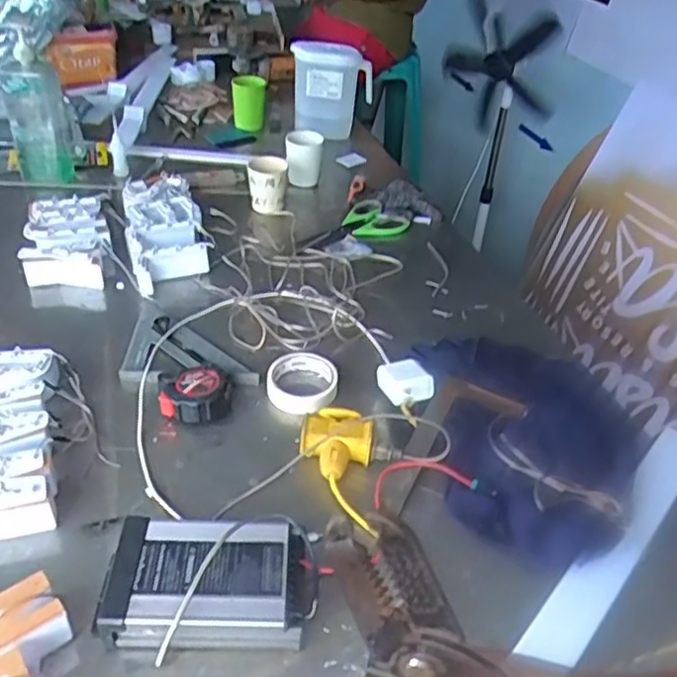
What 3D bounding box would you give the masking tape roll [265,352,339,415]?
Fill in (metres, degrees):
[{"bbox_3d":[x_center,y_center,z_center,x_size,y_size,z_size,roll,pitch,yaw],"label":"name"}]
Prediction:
[{"bbox_3d":[-0.048,0.059,0.898,0.092,0.031,0.086,4,38,-3],"label":"masking tape roll"}]

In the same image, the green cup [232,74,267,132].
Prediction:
[{"bbox_3d":[-0.219,-0.579,1.687,0.083,0.103,0.072,1,39,-8],"label":"green cup"}]

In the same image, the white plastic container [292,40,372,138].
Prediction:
[{"bbox_3d":[-0.017,-0.597,1.662,0.195,0.191,0.131,6,42,1],"label":"white plastic container"}]

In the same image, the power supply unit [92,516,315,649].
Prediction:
[{"bbox_3d":[-0.117,0.231,0.641,0.187,0.049,0.125,5,38,0],"label":"power supply unit"}]

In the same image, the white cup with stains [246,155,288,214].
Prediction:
[{"bbox_3d":[-0.136,-0.288,1.311,0.073,0.102,0.063,5,38,-3],"label":"white cup with stains"}]

